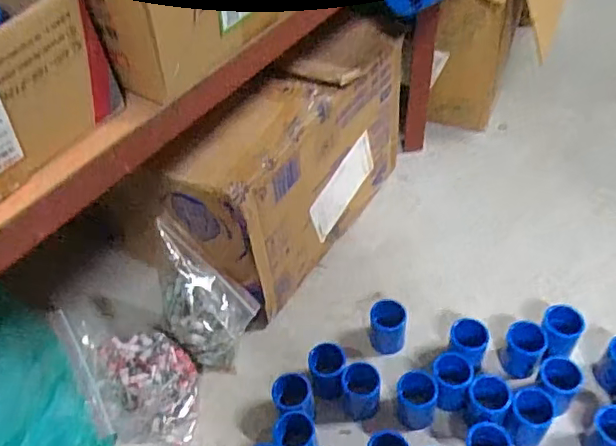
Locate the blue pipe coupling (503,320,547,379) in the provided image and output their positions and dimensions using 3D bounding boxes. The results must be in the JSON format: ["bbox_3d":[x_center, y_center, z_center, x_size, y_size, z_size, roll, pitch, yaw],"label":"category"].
[{"bbox_3d":[0.221,0.130,0.587,0.037,0.051,0.038,-3,48,4],"label":"blue pipe coupling"}]

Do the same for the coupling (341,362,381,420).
[{"bbox_3d":[0.054,0.170,0.575,0.037,0.056,0.037,-3,48,4],"label":"coupling"}]

